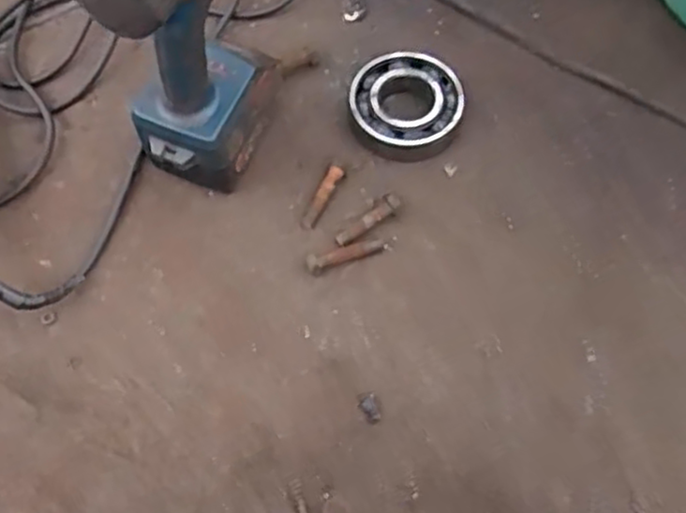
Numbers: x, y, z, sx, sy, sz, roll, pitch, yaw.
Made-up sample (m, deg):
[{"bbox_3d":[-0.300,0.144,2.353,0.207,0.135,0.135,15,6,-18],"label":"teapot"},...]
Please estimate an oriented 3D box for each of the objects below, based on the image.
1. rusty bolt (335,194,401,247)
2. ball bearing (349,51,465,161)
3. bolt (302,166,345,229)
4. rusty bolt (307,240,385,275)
[{"bbox_3d":[0.020,-0.028,0.576,0.059,0.015,0.012,-31,67,-18],"label":"rusty bolt"},{"bbox_3d":[0.053,-0.129,0.615,0.091,0.025,0.096,1,61,-2],"label":"ball bearing"},{"bbox_3d":[-0.017,-0.048,0.586,0.010,0.015,0.055,26,67,14],"label":"bolt"},{"bbox_3d":[0.003,-0.002,0.566,0.063,0.011,0.013,-17,63,-11],"label":"rusty bolt"}]

